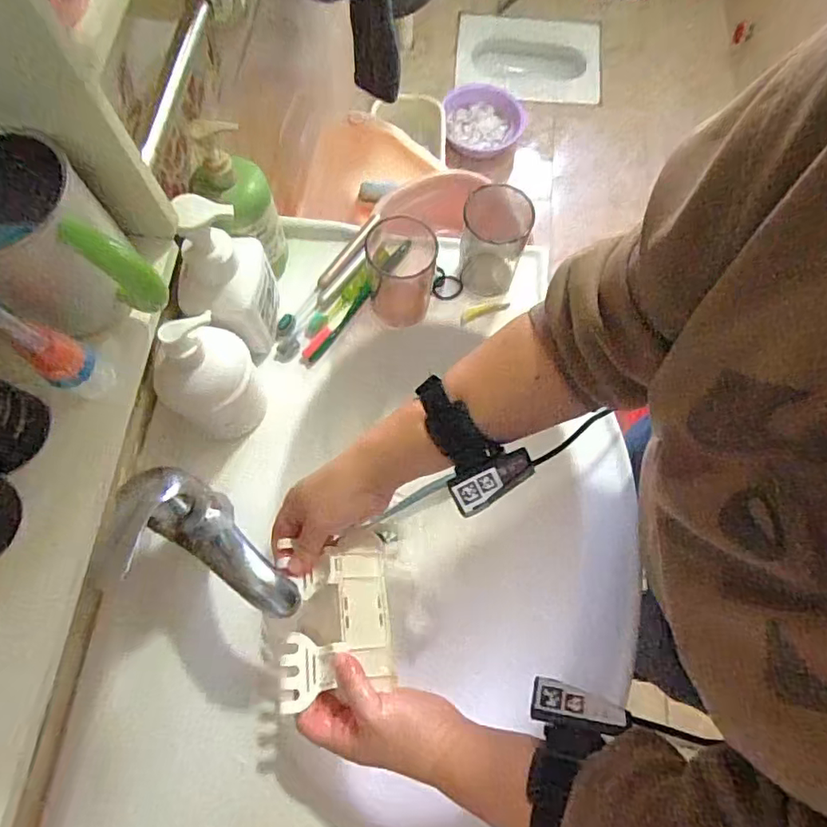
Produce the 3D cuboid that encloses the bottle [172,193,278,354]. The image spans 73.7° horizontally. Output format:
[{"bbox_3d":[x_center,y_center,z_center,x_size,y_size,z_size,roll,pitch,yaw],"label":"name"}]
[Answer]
[{"bbox_3d":[-0.168,-0.123,0.490,0.061,0.174,0.074,2,72,1],"label":"bottle"}]

